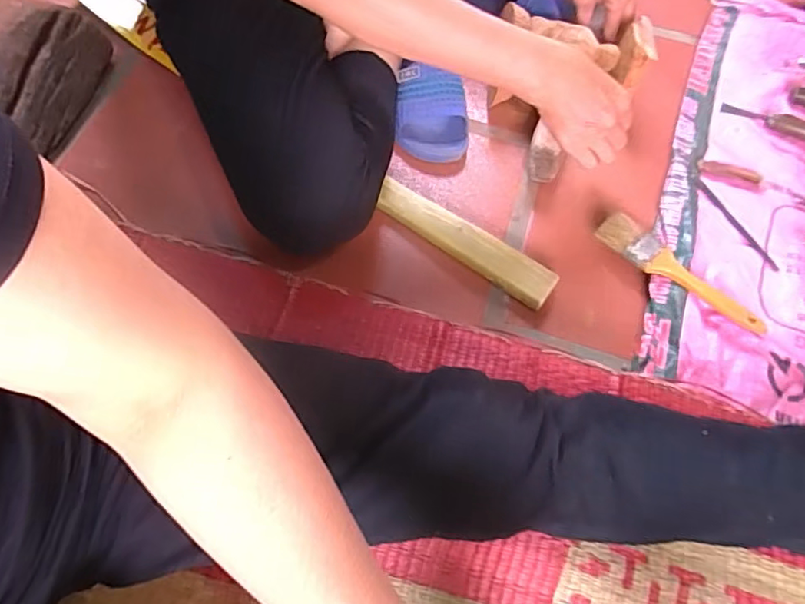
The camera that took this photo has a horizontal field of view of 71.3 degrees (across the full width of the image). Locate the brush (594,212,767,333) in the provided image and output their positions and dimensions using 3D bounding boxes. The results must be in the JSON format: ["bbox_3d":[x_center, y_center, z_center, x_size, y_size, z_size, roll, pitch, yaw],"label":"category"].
[{"bbox_3d":[0.282,-0.029,0.573,0.042,0.022,0.179,-42,72,-19],"label":"brush"}]

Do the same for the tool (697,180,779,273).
[{"bbox_3d":[0.364,-0.085,0.612,0.010,0.004,0.127,-25,68,-13],"label":"tool"}]

